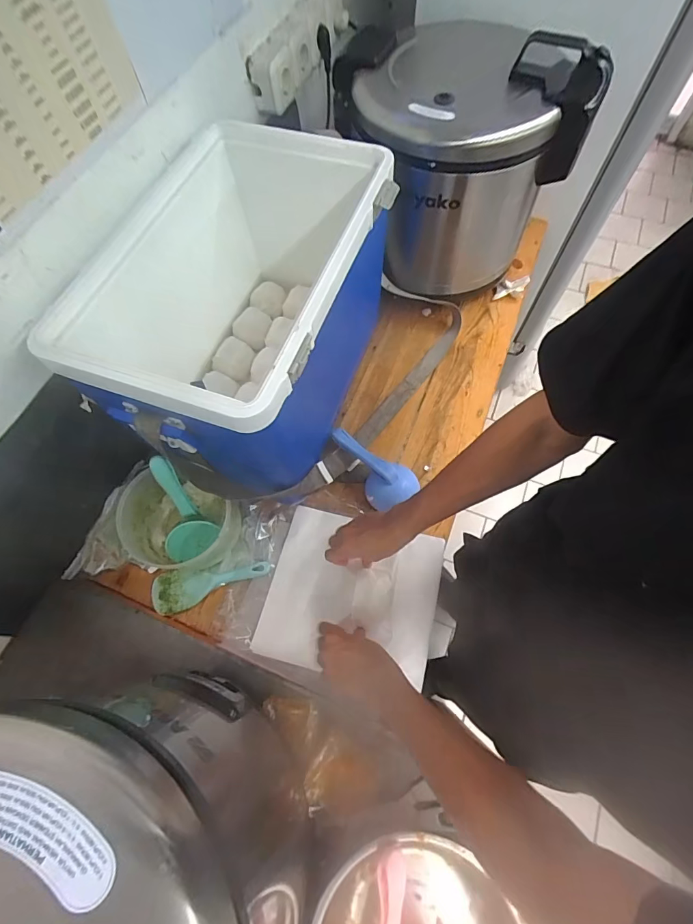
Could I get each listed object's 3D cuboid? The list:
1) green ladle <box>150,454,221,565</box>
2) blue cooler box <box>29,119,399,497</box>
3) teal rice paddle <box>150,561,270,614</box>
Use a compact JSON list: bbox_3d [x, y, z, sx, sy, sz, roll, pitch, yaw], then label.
[{"bbox_3d":[-0.265,0.076,0.665,0.086,0.188,0.043,-10,27,-2],"label":"green ladle"},{"bbox_3d":[-0.157,-0.216,0.670,0.339,0.315,0.510,21,68,11],"label":"blue cooler box"},{"bbox_3d":[-0.226,0.201,0.687,0.192,0.011,0.065,-12,66,-3],"label":"teal rice paddle"}]

